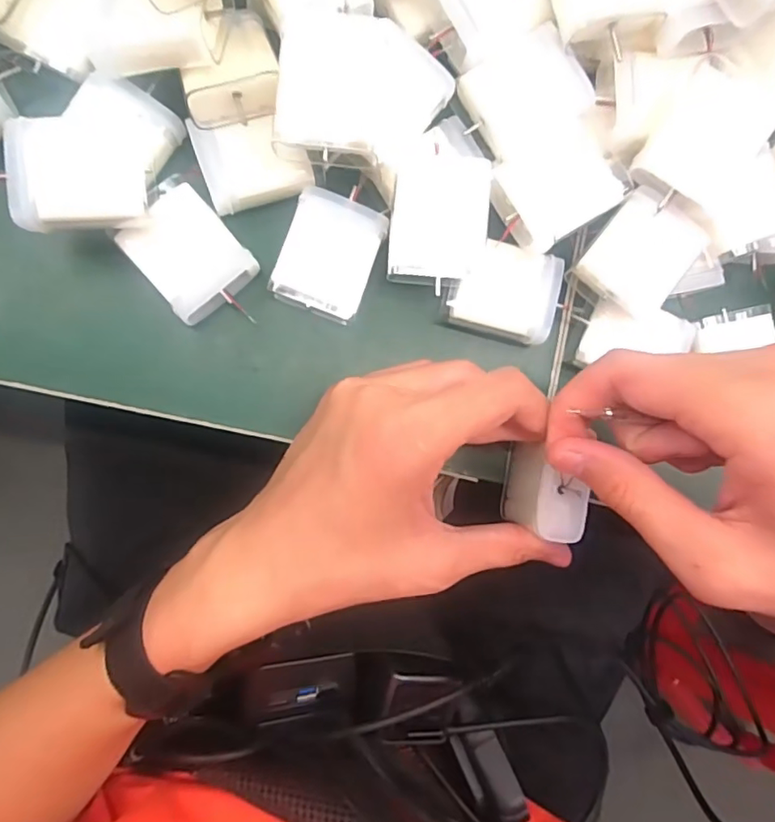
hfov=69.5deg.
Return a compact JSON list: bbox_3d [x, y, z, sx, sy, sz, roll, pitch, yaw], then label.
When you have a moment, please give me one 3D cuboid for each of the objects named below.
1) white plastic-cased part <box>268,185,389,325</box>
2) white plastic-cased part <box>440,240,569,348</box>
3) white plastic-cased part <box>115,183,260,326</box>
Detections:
[{"bbox_3d":[-0.027,-0.069,0.255,0.040,0.019,0.054,20,84,-6],"label":"white plastic-cased part"},{"bbox_3d":[0.053,-0.056,0.266,0.049,0.020,0.042,15,85,-6],"label":"white plastic-cased part"},{"bbox_3d":[-0.088,-0.068,0.249,0.041,0.019,0.047,-44,93,-8],"label":"white plastic-cased part"}]

